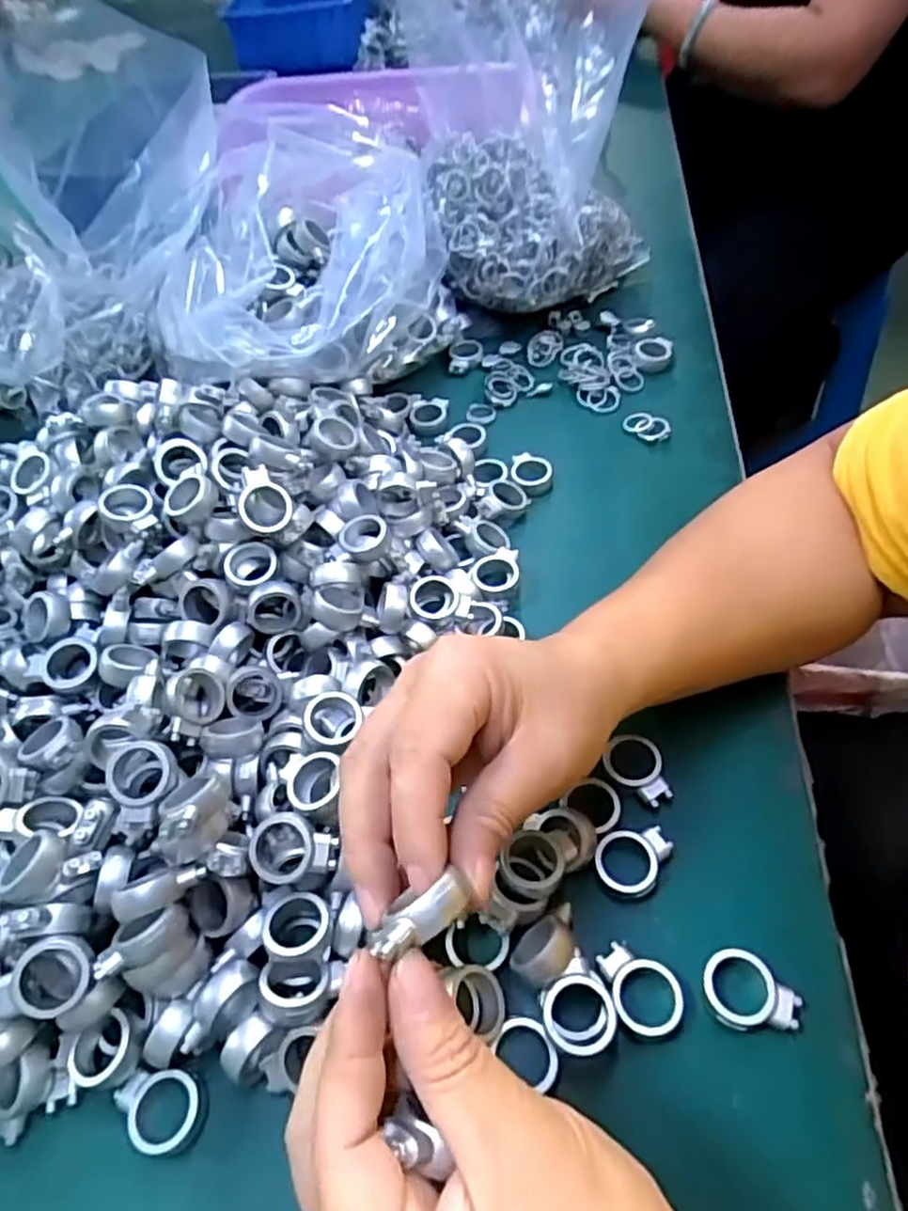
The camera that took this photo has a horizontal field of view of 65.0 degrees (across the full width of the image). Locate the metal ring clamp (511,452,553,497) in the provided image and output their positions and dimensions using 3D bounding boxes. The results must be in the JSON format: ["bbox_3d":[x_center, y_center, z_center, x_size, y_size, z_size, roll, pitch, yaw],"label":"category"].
[{"bbox_3d":[0.049,-0.083,0.447,0.025,0.007,0.035,-1,52,5],"label":"metal ring clamp"}]

